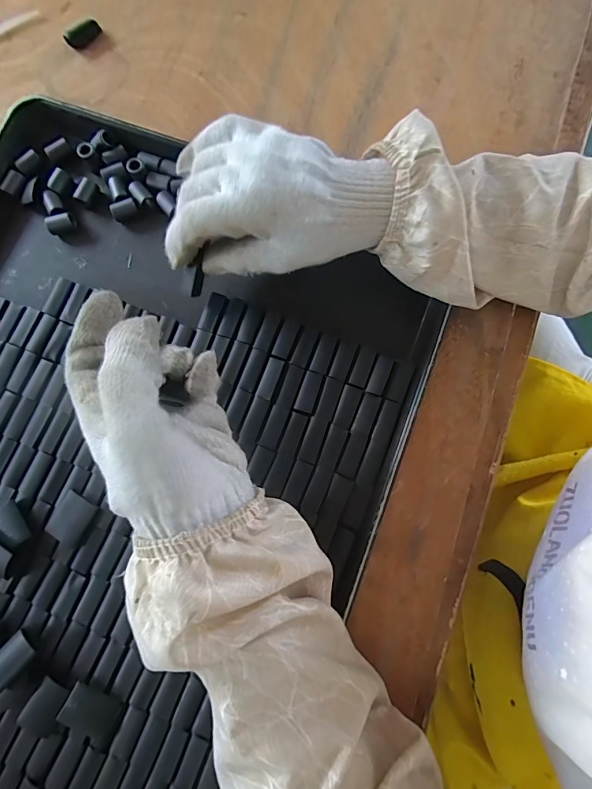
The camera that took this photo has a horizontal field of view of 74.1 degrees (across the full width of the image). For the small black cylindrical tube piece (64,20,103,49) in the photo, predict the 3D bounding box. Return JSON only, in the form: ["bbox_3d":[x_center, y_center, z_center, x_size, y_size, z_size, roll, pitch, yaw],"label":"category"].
[{"bbox_3d":[-0.196,-0.333,0.362,0.034,0.011,0.014,-40,81,-6],"label":"small black cylindrical tube piece"}]

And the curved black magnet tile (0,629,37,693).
[{"bbox_3d":[-0.187,0.174,0.255,0.021,0.017,0.030,38,82,7],"label":"curved black magnet tile"}]

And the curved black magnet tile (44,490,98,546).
[{"bbox_3d":[-0.159,0.088,0.278,0.025,0.005,0.031,29,81,6],"label":"curved black magnet tile"}]

